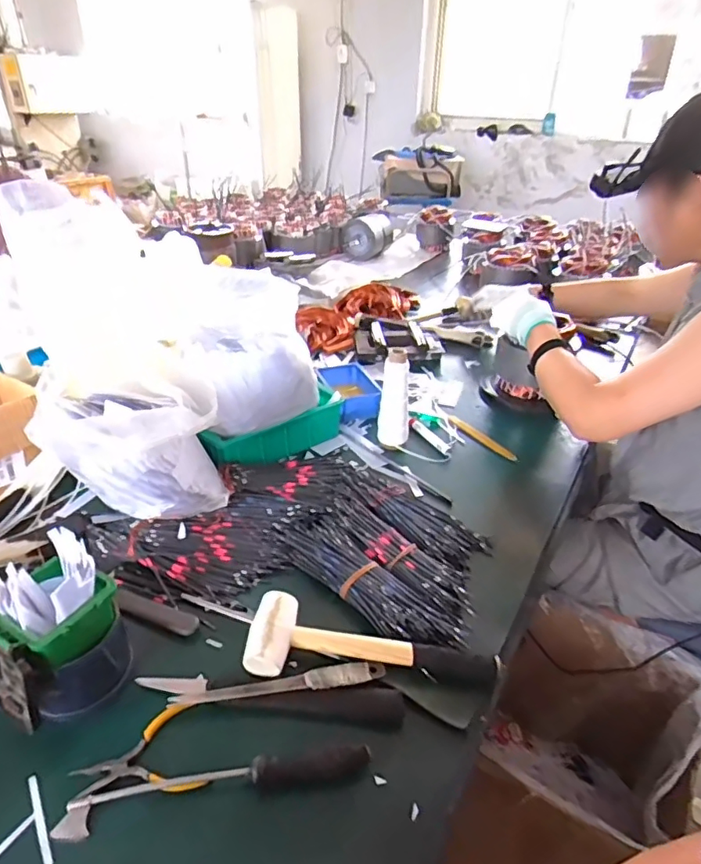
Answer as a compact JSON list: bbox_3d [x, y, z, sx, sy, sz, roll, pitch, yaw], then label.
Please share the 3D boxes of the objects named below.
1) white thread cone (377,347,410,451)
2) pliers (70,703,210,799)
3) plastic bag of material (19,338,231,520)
[{"bbox_3d":[0.073,-0.049,0.904,0.051,0.172,0.047,5,32,6],"label":"white thread cone"},{"bbox_3d":[-0.191,0.294,0.495,0.109,0.014,0.075,-7,33,-14],"label":"pliers"},{"bbox_3d":[-0.294,0.009,0.742,0.218,0.190,0.193,-11,34,-20],"label":"plastic bag of material"}]

